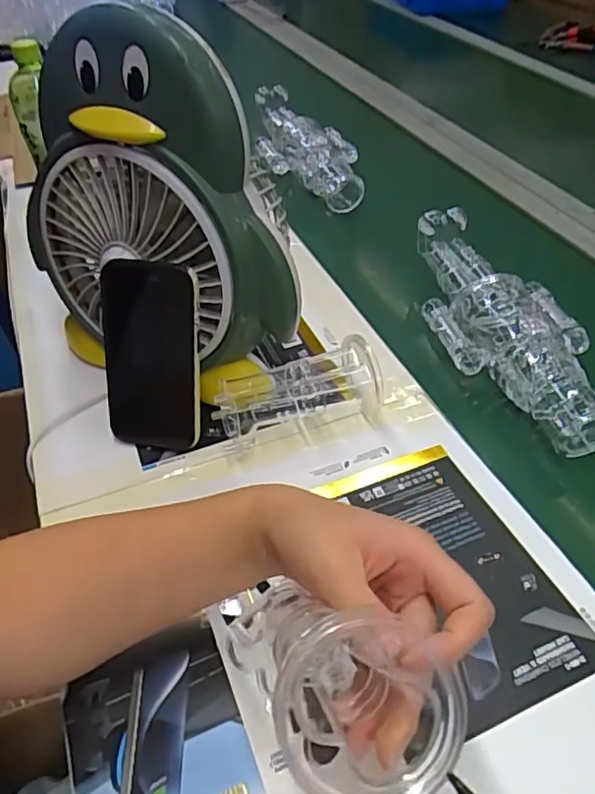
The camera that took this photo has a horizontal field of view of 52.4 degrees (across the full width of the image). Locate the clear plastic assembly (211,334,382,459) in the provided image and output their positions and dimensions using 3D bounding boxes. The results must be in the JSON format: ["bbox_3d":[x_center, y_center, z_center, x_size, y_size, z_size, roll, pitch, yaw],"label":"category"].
[{"bbox_3d":[0.000,0.000,0.506,0.136,0.053,0.062,-12,45,-10],"label":"clear plastic assembly"}]

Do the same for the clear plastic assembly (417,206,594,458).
[{"bbox_3d":[0.192,-0.073,0.564,0.120,0.065,0.284,-12,45,-11],"label":"clear plastic assembly"}]

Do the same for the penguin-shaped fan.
[{"bbox_3d":[-0.116,-0.136,0.485,0.241,0.280,0.106,25,50,25],"label":"penguin-shaped fan"}]

